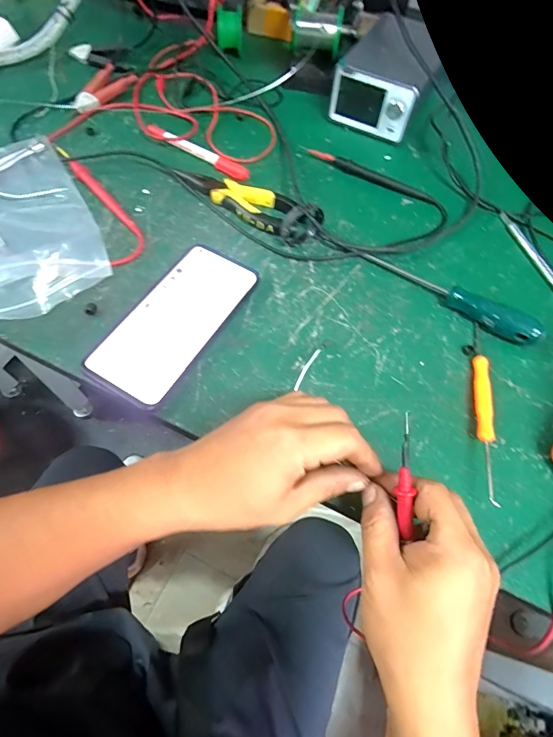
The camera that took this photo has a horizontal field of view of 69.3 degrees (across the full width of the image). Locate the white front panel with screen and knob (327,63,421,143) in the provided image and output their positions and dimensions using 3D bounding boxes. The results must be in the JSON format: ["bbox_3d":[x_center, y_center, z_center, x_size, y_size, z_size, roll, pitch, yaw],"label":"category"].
[{"bbox_3d":[0.110,-0.307,0.469,0.095,0.061,0.017,30,65,11],"label":"white front panel with screen and knob"}]

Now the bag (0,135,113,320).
[{"bbox_3d":[-0.256,-0.135,0.364,0.154,0.048,0.220,-28,69,-17],"label":"bag"}]

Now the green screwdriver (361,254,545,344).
[{"bbox_3d":[0.161,-0.070,0.373,0.167,0.023,0.026,33,66,12],"label":"green screwdriver"}]

